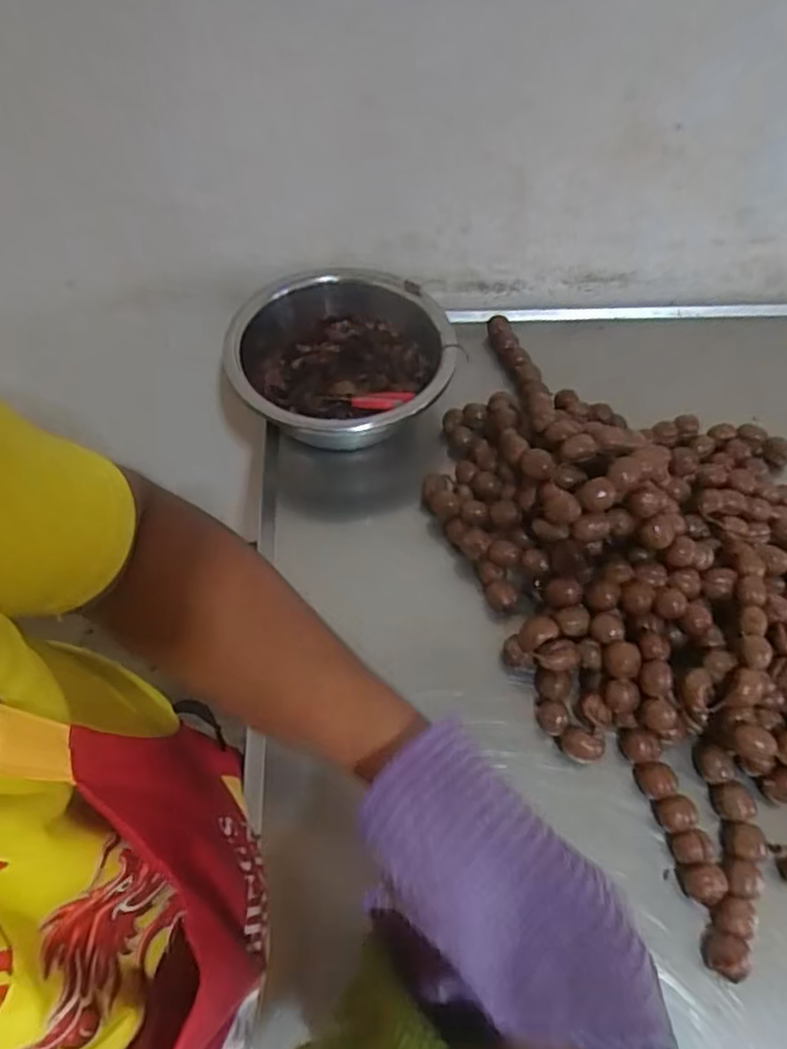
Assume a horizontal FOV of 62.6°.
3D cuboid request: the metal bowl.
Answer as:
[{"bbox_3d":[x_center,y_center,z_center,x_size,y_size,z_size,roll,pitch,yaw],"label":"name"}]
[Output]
[{"bbox_3d":[-0.069,-0.210,0.856,0.277,0.093,0.269,1,58,-2],"label":"metal bowl"}]

